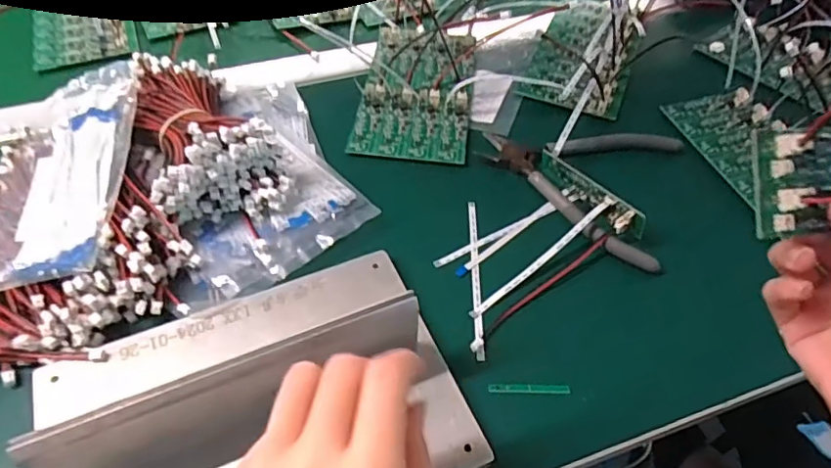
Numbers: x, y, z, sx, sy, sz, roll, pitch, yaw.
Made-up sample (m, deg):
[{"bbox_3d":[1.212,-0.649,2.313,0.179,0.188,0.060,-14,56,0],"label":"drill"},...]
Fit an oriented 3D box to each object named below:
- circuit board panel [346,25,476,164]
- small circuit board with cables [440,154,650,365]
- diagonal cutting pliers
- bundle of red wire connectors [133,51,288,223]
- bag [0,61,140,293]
[{"bbox_3d":[0.002,-0.122,0.460,0.087,0.010,0.158,6,53,3],"label":"circuit board panel"},{"bbox_3d":[0.066,0.002,0.356,0.134,0.025,0.086,-29,59,-21],"label":"small circuit board with cables"},{"bbox_3d":[0.137,-0.049,0.407,0.121,0.012,0.150,-36,62,-25],"label":"diagonal cutting pliers"},{"bbox_3d":[-0.143,-0.071,0.378,0.082,0.056,0.149,-20,57,-18],"label":"bundle of red wire connectors"},{"bbox_3d":[-0.220,-0.043,0.354,0.081,0.014,0.163,-6,59,10],"label":"bag"}]

